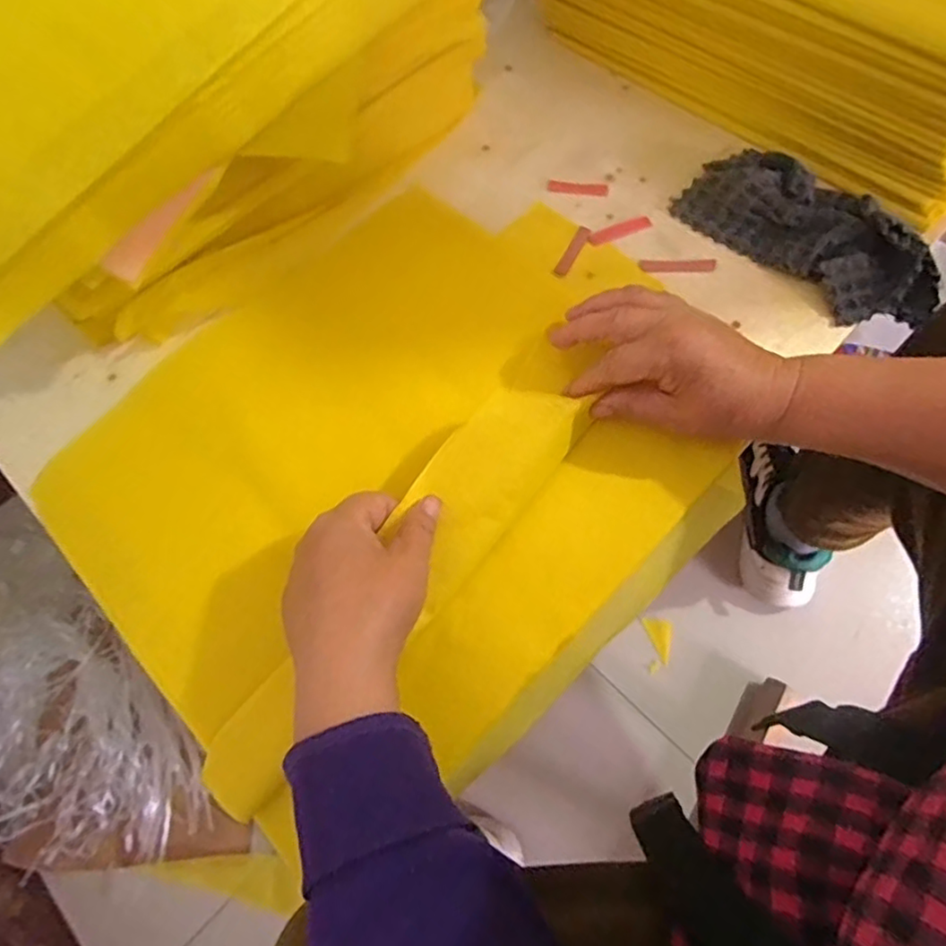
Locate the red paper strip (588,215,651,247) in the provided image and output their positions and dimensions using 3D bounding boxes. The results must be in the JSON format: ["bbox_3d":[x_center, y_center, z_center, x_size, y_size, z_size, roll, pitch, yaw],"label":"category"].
[{"bbox_3d":[0.111,-0.185,0.474,0.051,0.004,0.012,-24,68,-8],"label":"red paper strip"}]

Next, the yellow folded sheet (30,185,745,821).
[{"bbox_3d":[-0.041,-0.028,0.404,0.403,0.043,0.333,-43,71,-15],"label":"yellow folded sheet"}]

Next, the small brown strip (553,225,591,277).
[{"bbox_3d":[0.074,-0.166,0.468,0.010,0.005,0.055,25,70,13],"label":"small brown strip"}]

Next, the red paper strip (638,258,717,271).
[{"bbox_3d":[0.151,-0.155,0.462,0.054,0.004,0.011,4,67,4],"label":"red paper strip"}]

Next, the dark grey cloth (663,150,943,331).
[{"bbox_3d":[0.245,-0.176,0.445,0.088,0.037,0.189,-42,71,-15],"label":"dark grey cloth"}]

